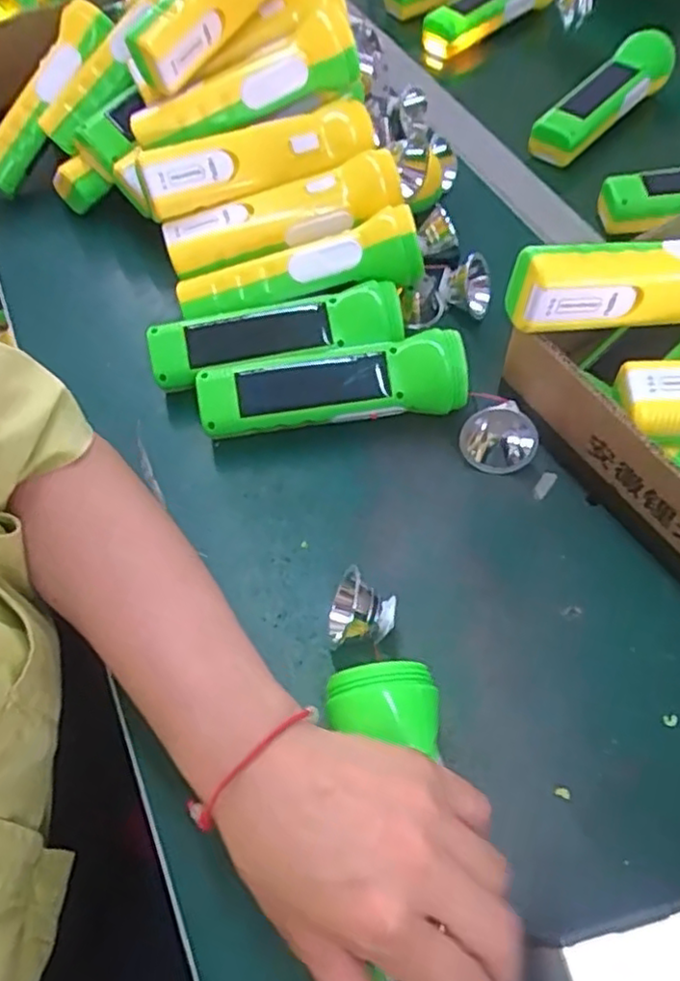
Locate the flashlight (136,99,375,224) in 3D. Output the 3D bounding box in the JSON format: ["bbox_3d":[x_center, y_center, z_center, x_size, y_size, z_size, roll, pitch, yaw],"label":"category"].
[{"bbox_3d":[-0.056,-0.231,0.474,0.164,0.034,0.044,-21,99,-15],"label":"flashlight"}]

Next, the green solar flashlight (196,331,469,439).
[{"bbox_3d":[-0.005,-0.063,0.428,0.165,0.045,0.043,-6,57,-2],"label":"green solar flashlight"}]

